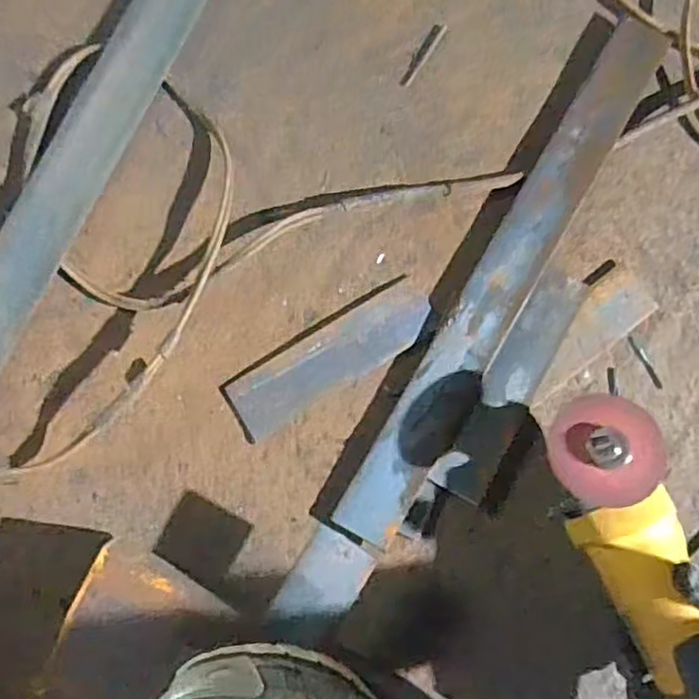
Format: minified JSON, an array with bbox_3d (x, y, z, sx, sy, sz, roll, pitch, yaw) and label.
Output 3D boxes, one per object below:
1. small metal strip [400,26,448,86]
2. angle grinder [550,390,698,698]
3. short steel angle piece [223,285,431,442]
[{"bbox_3d":[0.060,-0.242,0.565,0.011,0.006,0.061,34,81,-2],"label":"small metal strip"},{"bbox_3d":[0.211,0.166,0.479,0.068,0.063,0.270,-18,78,-8],"label":"angle grinder"},{"bbox_3d":[-0.012,0.006,0.532,0.167,0.006,0.048,-32,88,-9],"label":"short steel angle piece"}]

